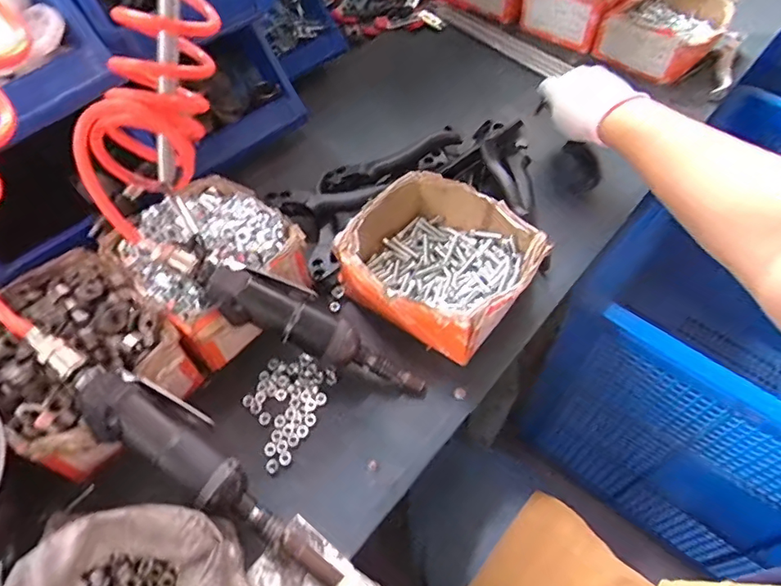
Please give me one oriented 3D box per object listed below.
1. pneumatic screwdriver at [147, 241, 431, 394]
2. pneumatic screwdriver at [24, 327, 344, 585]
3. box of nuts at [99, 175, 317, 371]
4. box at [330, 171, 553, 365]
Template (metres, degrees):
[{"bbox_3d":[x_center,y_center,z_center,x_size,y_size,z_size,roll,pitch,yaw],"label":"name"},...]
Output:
[{"bbox_3d":[-0.083,0.023,0.453,0.253,0.035,0.059,30,56,-6],"label":"pneumatic screwdriver"},{"bbox_3d":[-0.154,0.118,0.385,0.285,0.033,0.052,37,61,4],"label":"pneumatic screwdriver"},{"bbox_3d":[-0.173,-0.029,0.502,0.175,0.070,0.149,34,61,22],"label":"box of nuts"},{"bbox_3d":[0.047,-0.026,0.505,0.169,0.084,0.148,30,59,20],"label":"box"}]

